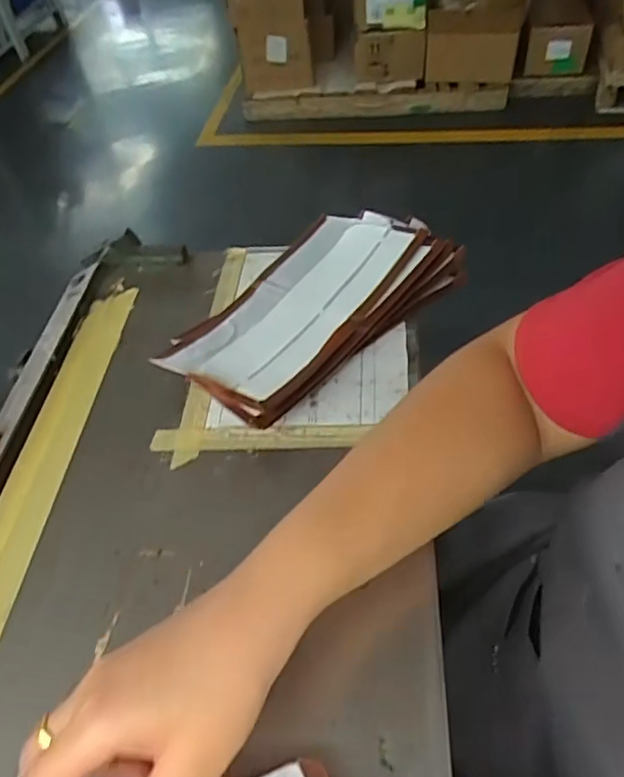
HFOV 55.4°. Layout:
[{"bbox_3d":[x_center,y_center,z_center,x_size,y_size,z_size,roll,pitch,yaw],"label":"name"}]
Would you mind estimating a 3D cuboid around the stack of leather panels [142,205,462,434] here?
[{"bbox_3d":[0.000,-0.064,0.470,0.129,0.044,0.243,32,58,29],"label":"stack of leather panels"}]

